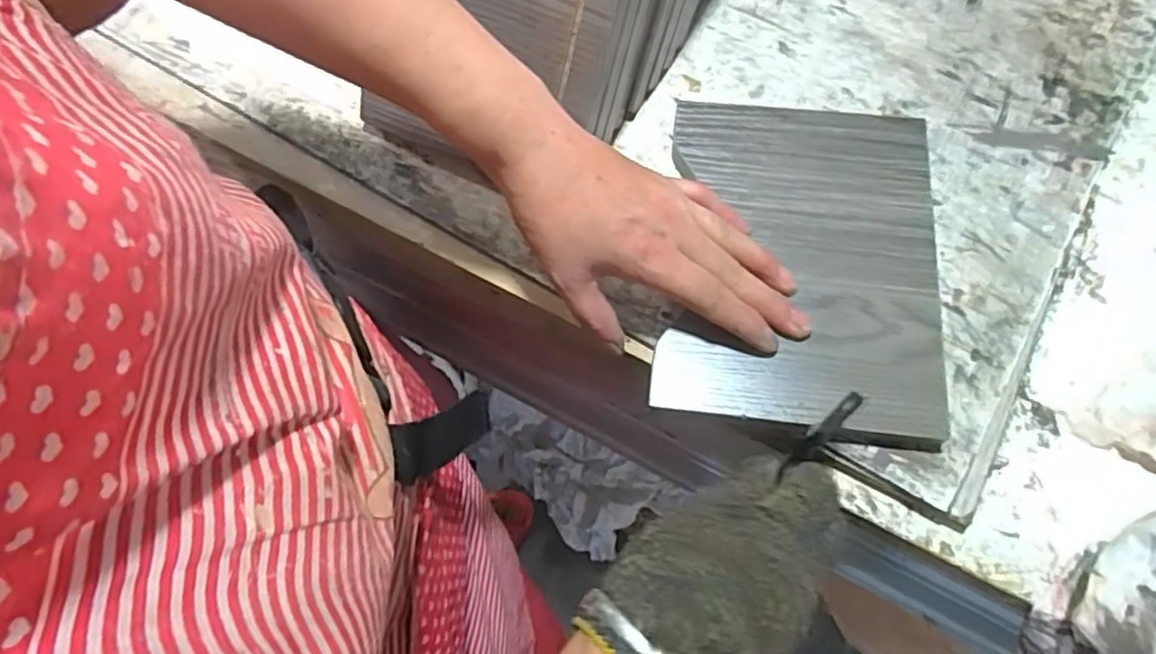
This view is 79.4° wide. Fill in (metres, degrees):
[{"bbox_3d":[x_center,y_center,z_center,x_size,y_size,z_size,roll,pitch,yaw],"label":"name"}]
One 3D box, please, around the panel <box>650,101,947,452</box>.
[{"bbox_3d":[0.120,-0.041,0.377,0.141,0.010,0.193,6,69,5],"label":"panel"}]

